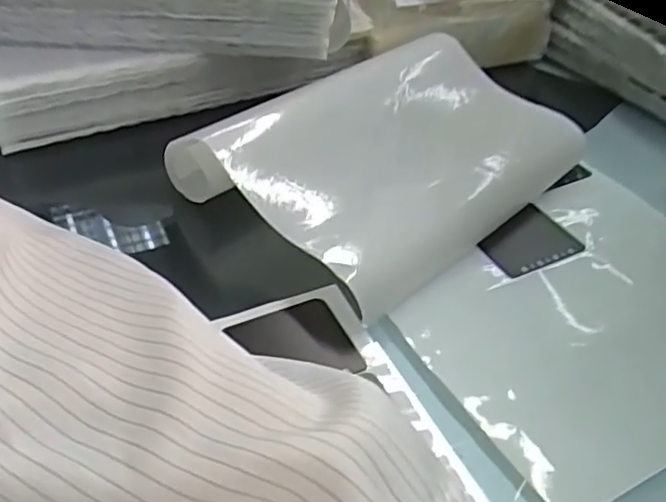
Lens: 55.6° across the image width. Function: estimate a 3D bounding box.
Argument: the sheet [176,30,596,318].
[{"bbox_3d":[0.034,-0.061,0.374,0.198,0.061,0.147,-32,52,-33],"label":"sheet"}]

